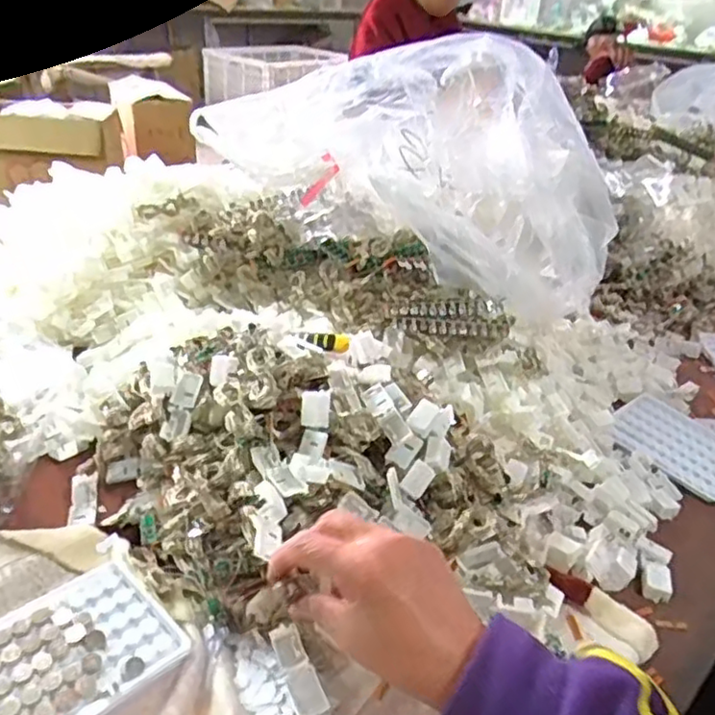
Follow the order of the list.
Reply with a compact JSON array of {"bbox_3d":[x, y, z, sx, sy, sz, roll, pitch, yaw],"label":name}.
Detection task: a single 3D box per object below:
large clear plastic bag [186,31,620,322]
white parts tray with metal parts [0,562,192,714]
[{"bbox_3d":[0.073,-0.216,0.730,0.404,0.224,0.258,13,32,14],"label":"large clear plastic bag"},{"bbox_3d":[-0.179,0.179,0.396,0.096,0.013,0.127,28,38,33],"label":"white parts tray with metal parts"}]

